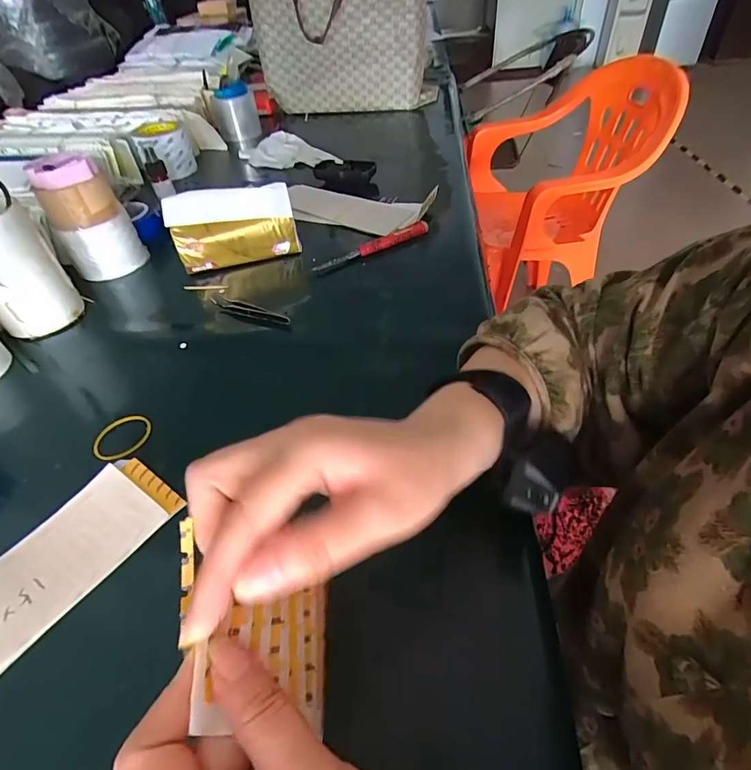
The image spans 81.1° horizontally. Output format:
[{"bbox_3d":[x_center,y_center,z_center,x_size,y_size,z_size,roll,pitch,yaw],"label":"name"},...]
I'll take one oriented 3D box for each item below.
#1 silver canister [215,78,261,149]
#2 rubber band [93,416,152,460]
[{"bbox_3d":[-0.308,-0.616,0.987,0.077,0.097,0.096,-12,45,-7],"label":"silver canister"},{"bbox_3d":[-0.231,0.047,0.403,0.044,0.004,0.051,12,45,12],"label":"rubber band"}]

